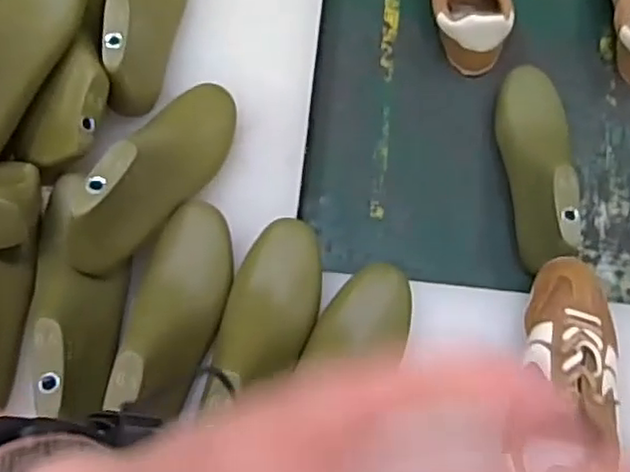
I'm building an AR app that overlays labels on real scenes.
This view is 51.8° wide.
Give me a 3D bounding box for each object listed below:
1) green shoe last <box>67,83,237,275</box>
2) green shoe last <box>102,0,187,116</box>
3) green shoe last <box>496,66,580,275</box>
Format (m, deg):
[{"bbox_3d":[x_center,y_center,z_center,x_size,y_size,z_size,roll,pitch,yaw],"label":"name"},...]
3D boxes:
[{"bbox_3d":[-0.142,-0.071,0.598,0.068,0.095,0.237,30,54,9],"label":"green shoe last"},{"bbox_3d":[-0.176,-0.244,0.670,0.072,0.077,0.244,0,70,-1],"label":"green shoe last"},{"bbox_3d":[0.236,-0.080,0.666,0.075,0.082,0.242,3,69,0],"label":"green shoe last"}]

